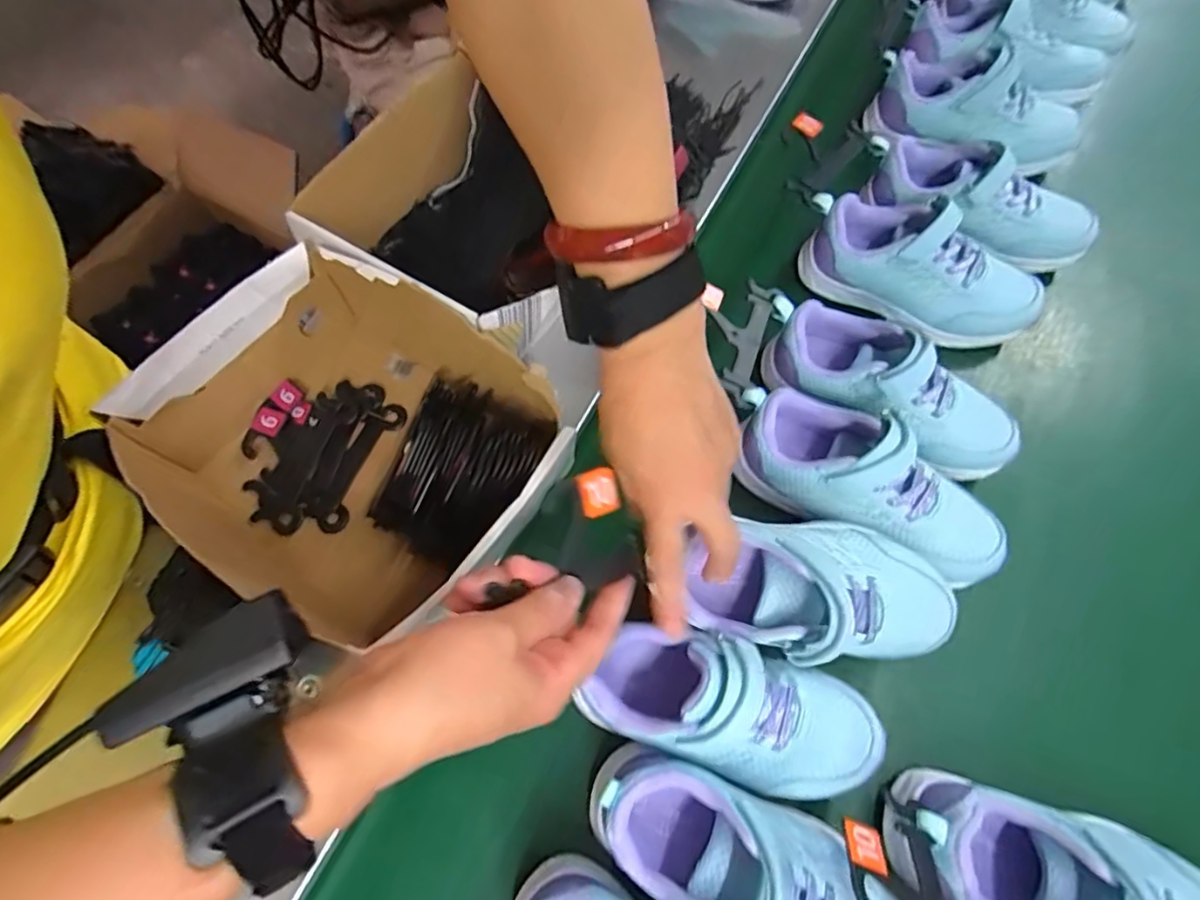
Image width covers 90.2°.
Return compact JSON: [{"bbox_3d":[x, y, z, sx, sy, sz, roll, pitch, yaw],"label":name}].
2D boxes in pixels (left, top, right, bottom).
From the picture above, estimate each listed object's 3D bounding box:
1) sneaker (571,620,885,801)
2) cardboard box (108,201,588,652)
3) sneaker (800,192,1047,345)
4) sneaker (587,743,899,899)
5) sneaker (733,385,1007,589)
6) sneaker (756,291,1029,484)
[{"bbox_3d":[0.077,0.151,0.348,0.171,0.076,0.069,18,70,8],"label":"sneaker"},{"bbox_3d":[-0.160,-0.006,0.401,0.242,0.093,0.201,40,74,15],"label":"cardboard box"},{"bbox_3d":[0.258,-0.149,0.478,0.182,0.073,0.067,27,71,11],"label":"sneaker"},{"bbox_3d":[0.076,0.228,0.320,0.173,0.082,0.063,26,71,11],"label":"sneaker"},{"bbox_3d":[0.180,0.021,0.405,0.192,0.068,0.076,34,73,13],"label":"sneaker"},{"bbox_3d":[0.213,-0.048,0.437,0.194,0.079,0.073,38,74,14],"label":"sneaker"}]

